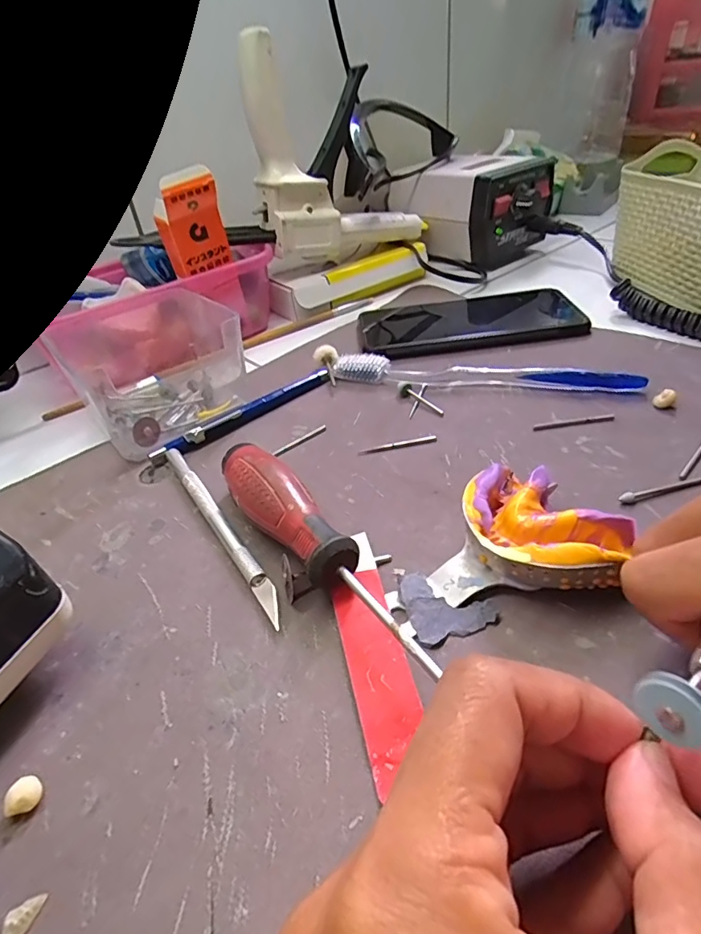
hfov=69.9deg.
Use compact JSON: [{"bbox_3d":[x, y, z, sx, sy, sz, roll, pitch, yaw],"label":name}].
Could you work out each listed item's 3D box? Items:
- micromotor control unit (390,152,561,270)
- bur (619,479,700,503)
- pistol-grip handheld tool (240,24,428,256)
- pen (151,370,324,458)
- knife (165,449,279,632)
[{"bbox_3d":[0.118,-0.263,0.513,0.101,0.083,0.147,-34,46,-30],"label":"micromotor control unit"},{"bbox_3d":[0.141,0.009,0.228,0.040,0.004,0.006,-12,39,-6],"label":"bur"},{"bbox_3d":[-0.007,-0.261,0.419,0.156,0.154,0.046,-27,43,-23],"label":"pistol-grip handheld tool"},{"bbox_3d":[-0.063,-0.035,0.313,0.125,0.010,0.010,-33,45,-29],"label":"pen"},{"bbox_3d":[-0.063,0.026,0.239,0.008,0.007,0.135,-26,42,-23],"label":"knife"}]

